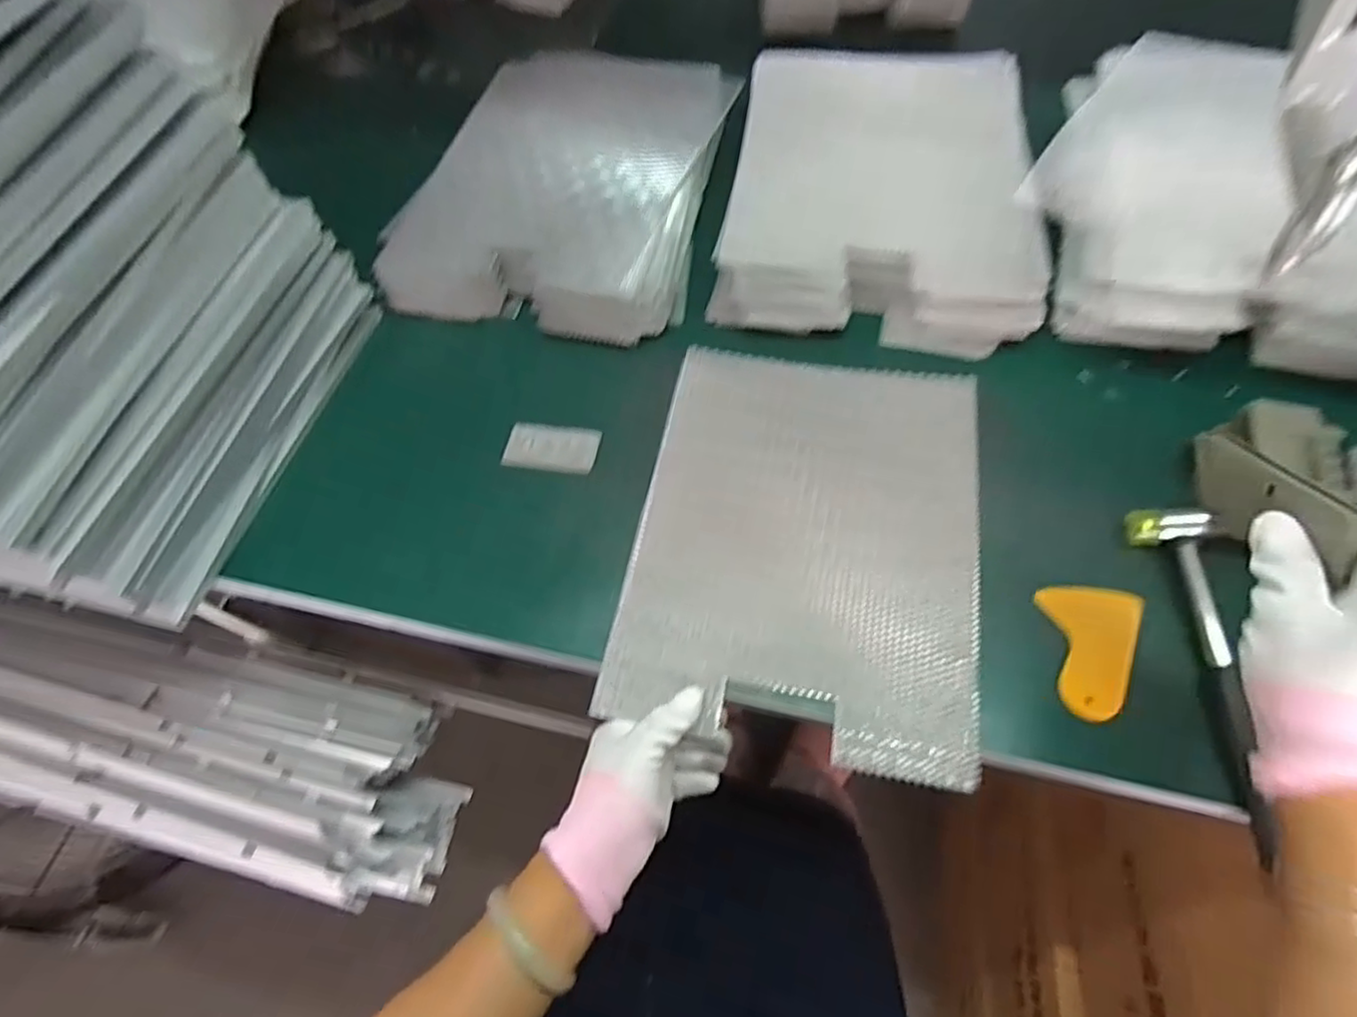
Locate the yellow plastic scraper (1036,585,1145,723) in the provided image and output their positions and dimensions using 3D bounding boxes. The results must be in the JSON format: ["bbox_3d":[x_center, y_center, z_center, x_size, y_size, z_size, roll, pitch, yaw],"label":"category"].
[{"bbox_3d":[0.278,0.095,0.458,0.061,0.006,0.092,13,66,19],"label":"yellow plastic scraper"}]

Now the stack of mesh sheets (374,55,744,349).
[{"bbox_3d":[-0.108,-0.331,0.686,0.275,0.069,0.351,11,61,10],"label":"stack of mesh sheets"}]

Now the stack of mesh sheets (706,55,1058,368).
[{"bbox_3d":[0.192,-0.307,0.643,0.279,0.072,0.322,8,61,8],"label":"stack of mesh sheets"}]

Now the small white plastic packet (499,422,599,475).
[{"bbox_3d":[-0.108,-0.052,0.576,0.077,0.004,0.041,7,73,4],"label":"small white plastic packet"}]

